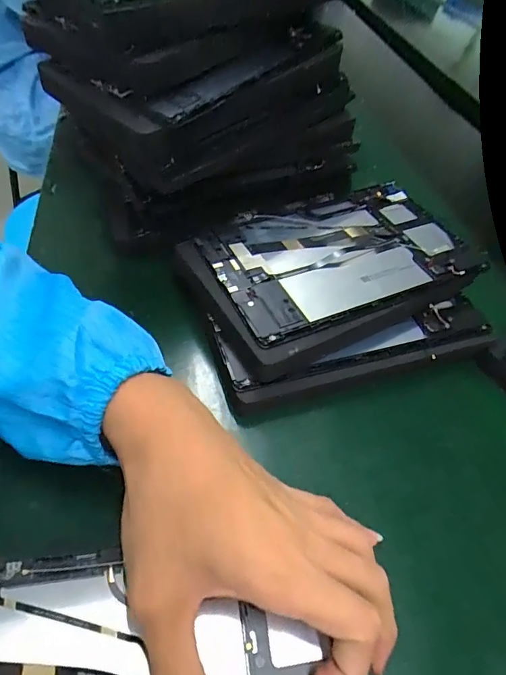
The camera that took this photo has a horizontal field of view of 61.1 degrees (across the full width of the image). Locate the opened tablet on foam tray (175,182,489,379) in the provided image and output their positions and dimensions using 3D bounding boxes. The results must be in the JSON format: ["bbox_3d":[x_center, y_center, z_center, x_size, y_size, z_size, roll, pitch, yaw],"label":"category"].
[{"bbox_3d":[0.073,-0.068,0.393,0.248,0.030,0.154,-21,56,-21],"label":"opened tablet on foam tray"}]

